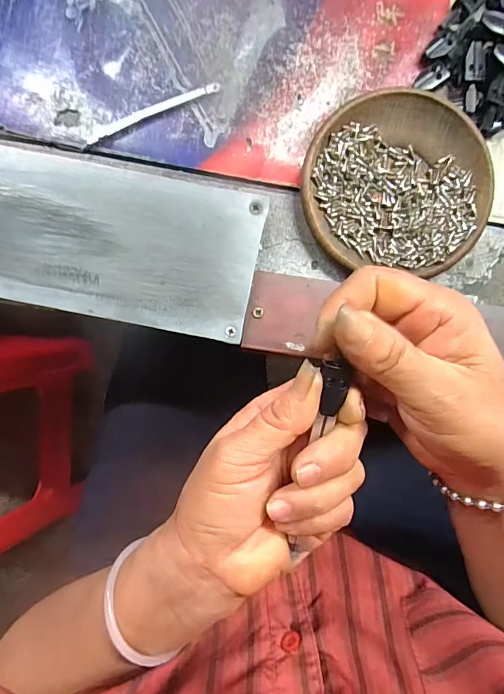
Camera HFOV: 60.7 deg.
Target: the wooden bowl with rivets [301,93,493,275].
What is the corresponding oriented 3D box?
[{"bbox_3d":[0.089,-0.101,0.270,0.112,0.019,0.104,0,88,-2],"label":"wooden bowl with rivets"}]

